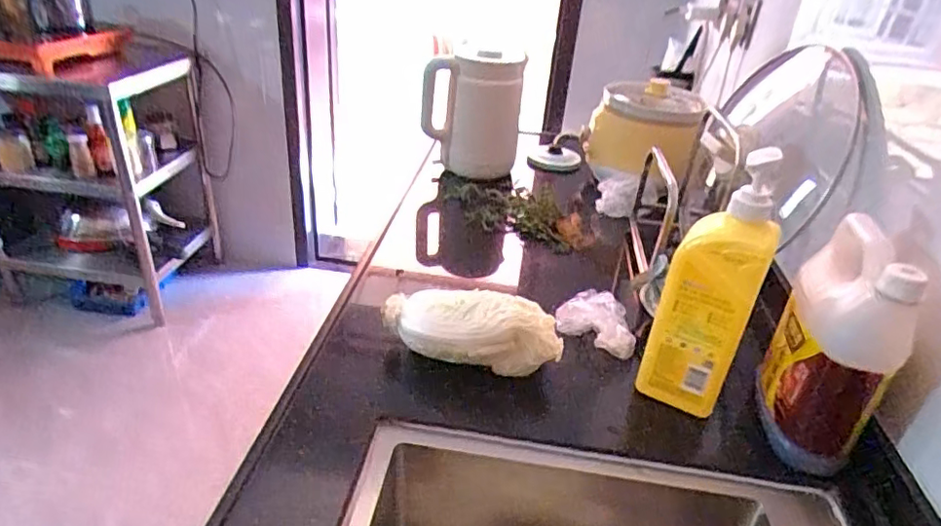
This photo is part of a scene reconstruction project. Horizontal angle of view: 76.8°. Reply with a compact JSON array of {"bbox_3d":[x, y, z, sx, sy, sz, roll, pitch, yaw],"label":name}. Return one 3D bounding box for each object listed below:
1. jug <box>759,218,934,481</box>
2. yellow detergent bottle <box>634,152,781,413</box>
[{"bbox_3d":[0.348,0.073,0.581,0.085,0.212,0.133,17,33,19],"label":"jug"},{"bbox_3d":[0.239,0.026,0.595,0.087,0.269,0.055,23,35,27],"label":"yellow detergent bottle"}]

